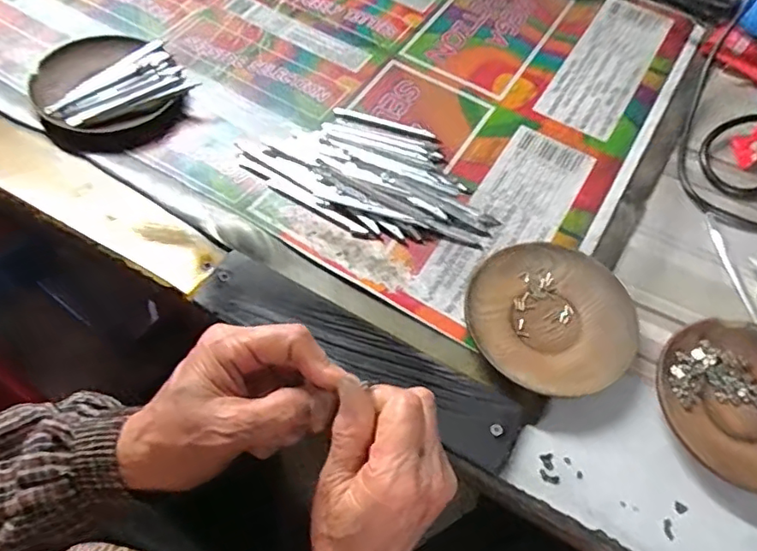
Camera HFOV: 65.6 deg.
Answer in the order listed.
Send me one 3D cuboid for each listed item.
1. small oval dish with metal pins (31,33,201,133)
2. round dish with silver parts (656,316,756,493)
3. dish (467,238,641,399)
[{"bbox_3d":[-0.230,-0.163,0.498,0.111,0.023,0.113,36,63,17],"label":"small oval dish with metal pins"},{"bbox_3d":[0.246,0.085,0.393,0.106,0.016,0.115,2,59,-3],"label":"round dish with silver parts"},{"bbox_3d":[0.124,0.027,0.414,0.112,0.013,0.122,2,59,-3],"label":"dish"}]

